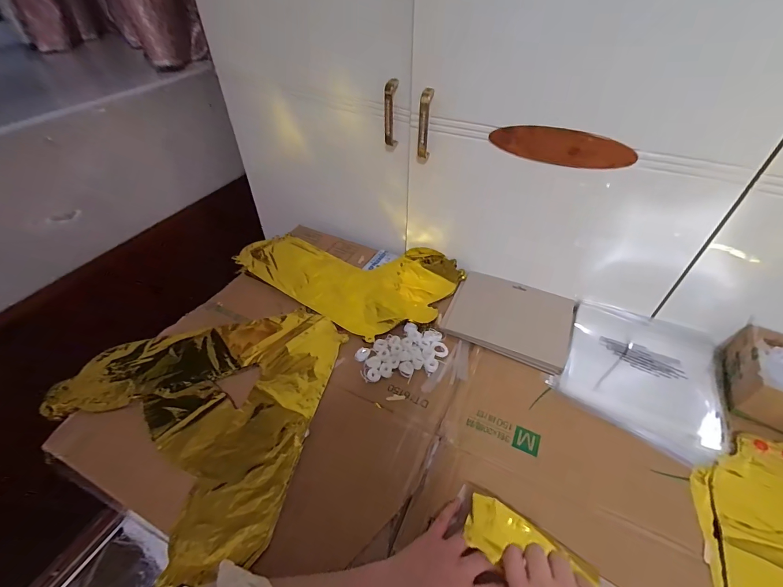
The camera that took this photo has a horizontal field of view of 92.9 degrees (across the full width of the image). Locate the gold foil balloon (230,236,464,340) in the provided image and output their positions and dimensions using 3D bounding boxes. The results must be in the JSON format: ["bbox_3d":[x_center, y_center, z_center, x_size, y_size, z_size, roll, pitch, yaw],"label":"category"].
[{"bbox_3d":[-0.091,-0.047,0.727,0.405,0.027,0.235,24,49,22],"label":"gold foil balloon"}]

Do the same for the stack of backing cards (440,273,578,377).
[{"bbox_3d":[0.201,0.042,0.637,0.197,0.022,0.154,19,48,18],"label":"stack of backing cards"}]

